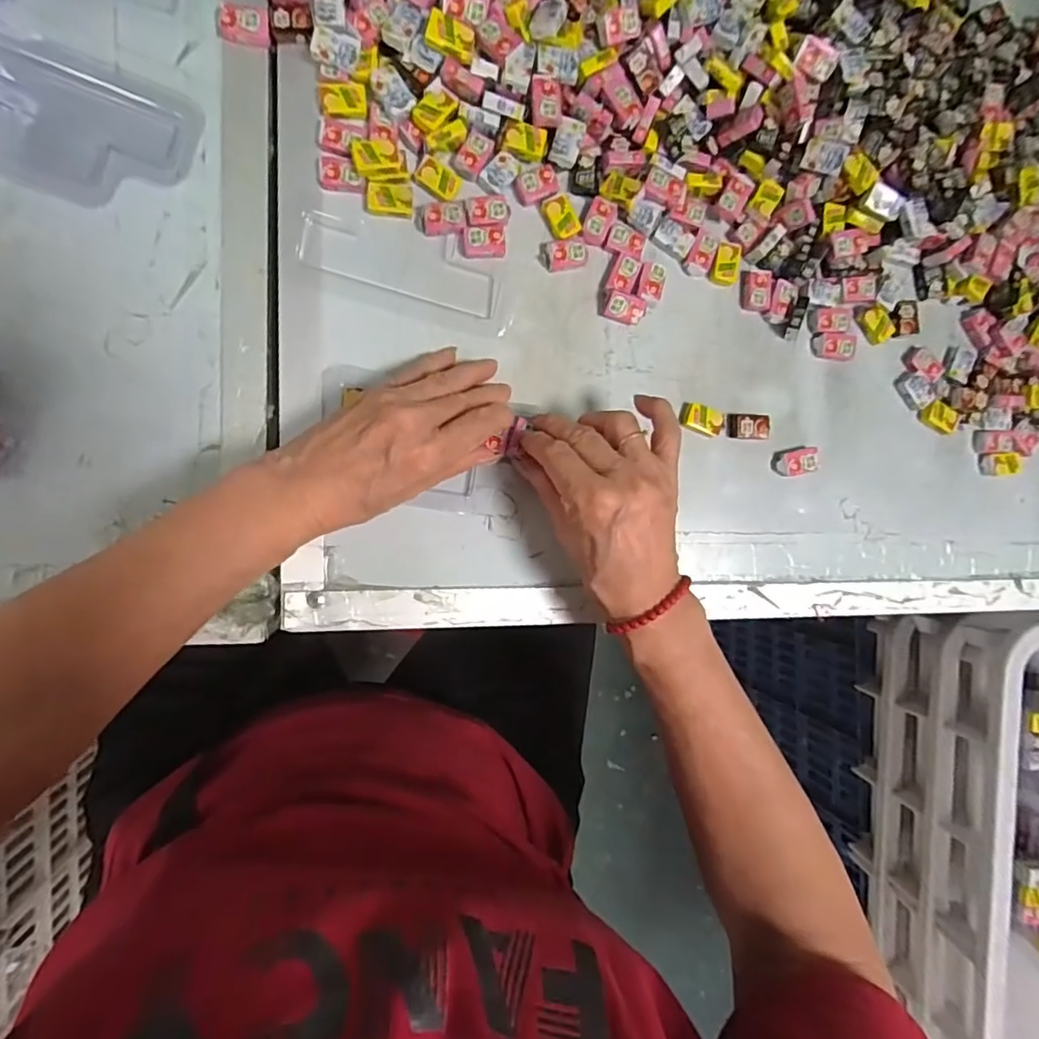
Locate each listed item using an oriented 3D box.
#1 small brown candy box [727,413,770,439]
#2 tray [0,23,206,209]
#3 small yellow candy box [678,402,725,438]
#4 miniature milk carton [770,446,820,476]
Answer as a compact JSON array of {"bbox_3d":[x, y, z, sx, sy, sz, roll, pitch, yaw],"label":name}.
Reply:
[{"bbox_3d":[0.157,-0.064,0.392,0.030,0.006,0.017,2,90,-10],"label":"small brown candy box"},{"bbox_3d":[-0.253,-0.222,0.315,0.129,0.009,0.082,20,87,-10],"label":"tray"},{"bbox_3d":[0.123,-0.068,0.383,0.029,0.006,0.019,13,88,-10],"label":"small yellow candy box"},{"bbox_3d":[0.192,-0.040,0.396,0.033,0.007,0.018,-12,93,-10],"label":"miniature milk carton"}]

